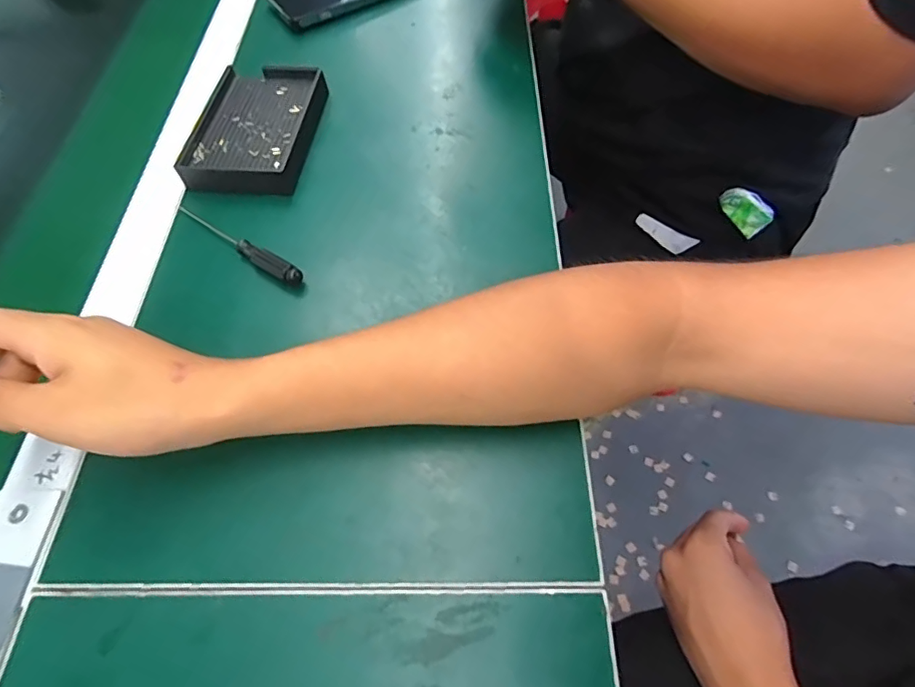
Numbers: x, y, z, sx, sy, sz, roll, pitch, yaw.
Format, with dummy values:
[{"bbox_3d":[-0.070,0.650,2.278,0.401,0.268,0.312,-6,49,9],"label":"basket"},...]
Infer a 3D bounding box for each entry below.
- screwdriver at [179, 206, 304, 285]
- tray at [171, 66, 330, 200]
[{"bbox_3d":[-0.164,-0.077,0.370,0.129,0.013,0.015,33,67,19],"label":"screwdriver"},{"bbox_3d":[-0.174,-0.183,0.425,0.100,0.023,0.137,4,61,4],"label":"tray"}]

